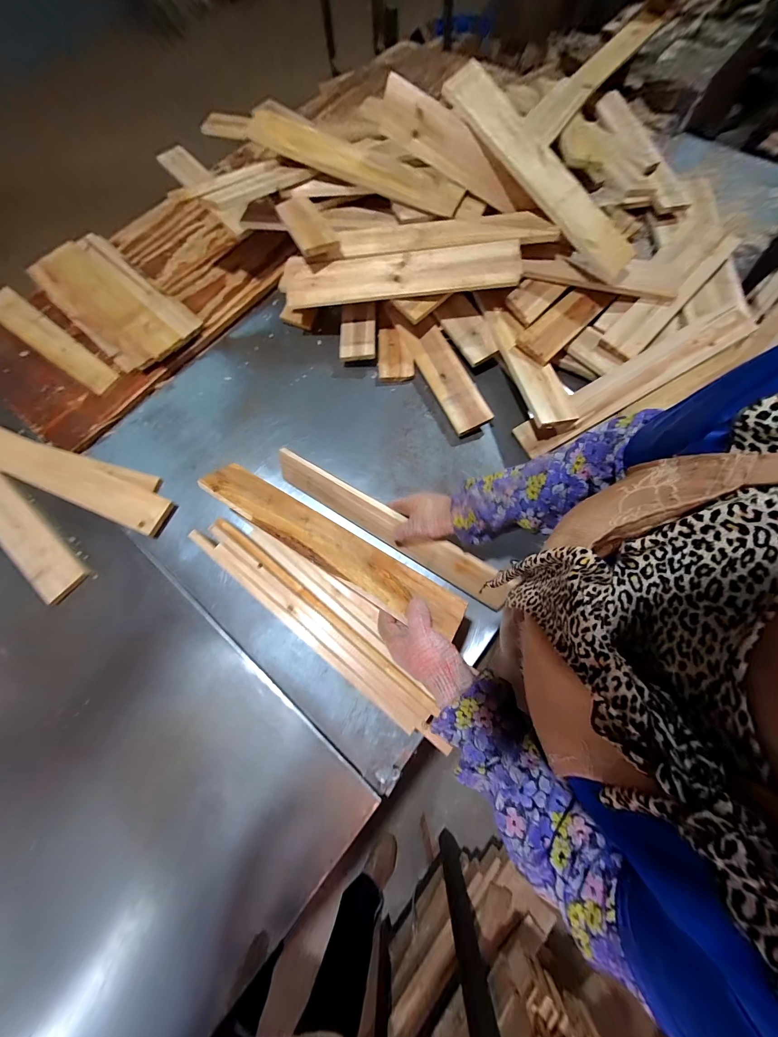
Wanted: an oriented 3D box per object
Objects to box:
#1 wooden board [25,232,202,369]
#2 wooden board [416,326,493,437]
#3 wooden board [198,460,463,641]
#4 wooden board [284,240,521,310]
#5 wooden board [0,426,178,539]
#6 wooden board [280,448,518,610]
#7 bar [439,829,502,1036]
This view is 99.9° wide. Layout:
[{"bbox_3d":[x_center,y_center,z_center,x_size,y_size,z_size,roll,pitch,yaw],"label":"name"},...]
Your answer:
[{"bbox_3d":[-0.669,-0.538,0.799,0.463,0.046,0.205,40,80,12],"label":"wooden board"},{"bbox_3d":[0.137,-0.312,0.732,0.087,0.023,0.264,-24,72,2],"label":"wooden board"},{"bbox_3d":[-0.106,0.033,0.516,0.473,0.011,0.081,30,46,19],"label":"wooden board"},{"bbox_3d":[0.021,-0.521,0.697,0.495,0.021,0.095,-1,89,6],"label":"wooden board"},{"bbox_3d":[-0.661,-0.084,0.673,0.449,0.027,0.092,20,68,4],"label":"wooden board"},{"bbox_3d":[-0.010,0.018,0.609,0.479,0.096,0.018,30,53,14],"label":"wooden board"},{"bbox_3d":[0.176,0.935,0.691,0.062,0.724,0.049,-6,74,1],"label":"bar"}]

